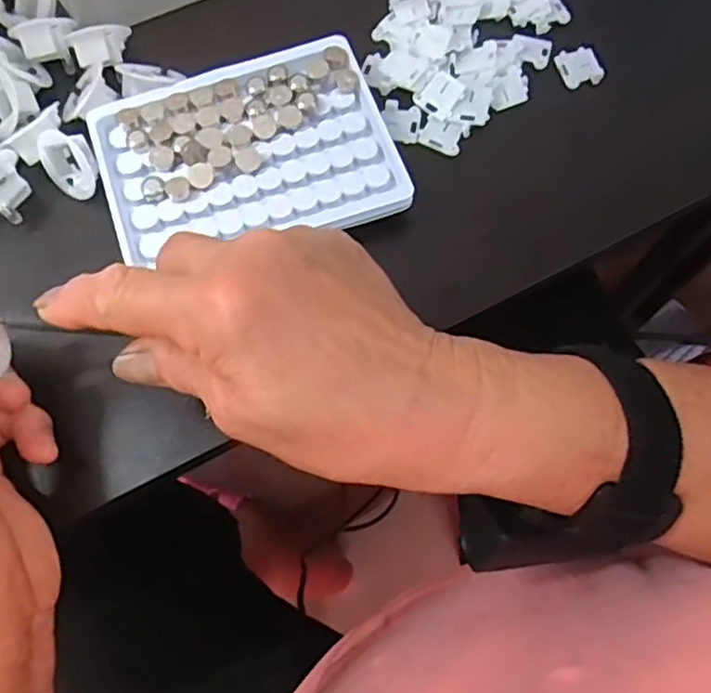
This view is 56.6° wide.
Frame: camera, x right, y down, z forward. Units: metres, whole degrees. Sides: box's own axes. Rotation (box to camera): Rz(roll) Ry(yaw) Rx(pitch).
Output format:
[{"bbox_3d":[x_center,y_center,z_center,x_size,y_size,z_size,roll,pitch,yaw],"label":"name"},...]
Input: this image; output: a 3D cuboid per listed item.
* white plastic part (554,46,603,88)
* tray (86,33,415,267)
[{"bbox_3d":[0.113,-0.142,0.333,0.019,0.008,0.024,-13,72,-4],"label":"white plastic part"},{"bbox_3d":[-0.050,-0.091,0.308,0.128,0.015,0.096,-18,72,-6],"label":"tray"}]

